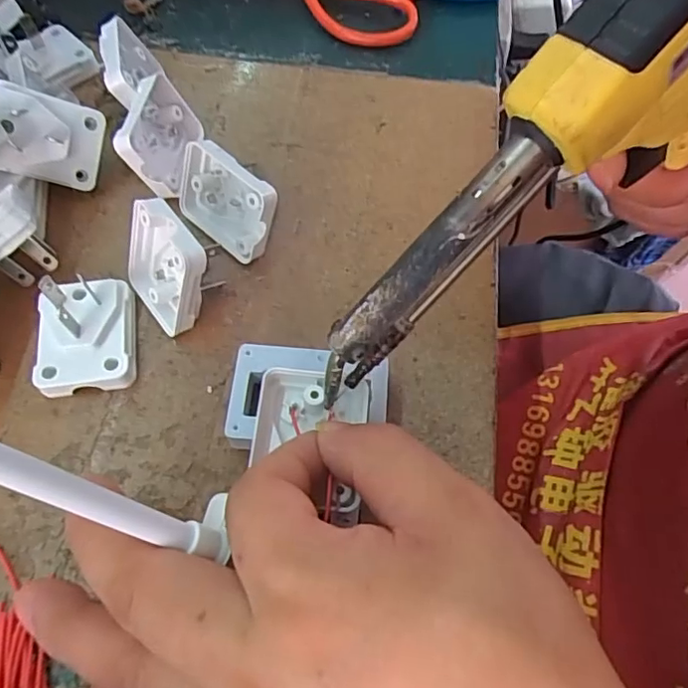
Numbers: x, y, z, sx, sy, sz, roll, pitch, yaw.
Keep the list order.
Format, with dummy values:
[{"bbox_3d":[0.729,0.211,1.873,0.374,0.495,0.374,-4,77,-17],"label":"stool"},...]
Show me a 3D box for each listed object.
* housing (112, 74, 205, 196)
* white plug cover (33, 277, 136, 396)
[{"bbox_3d":[-0.090,-0.098,0.271,0.016,0.038,0.049,-10,57,27],"label":"housing"},{"bbox_3d":[-0.106,-0.005,0.232,0.037,0.023,0.047,-3,64,-3],"label":"white plug cover"}]

